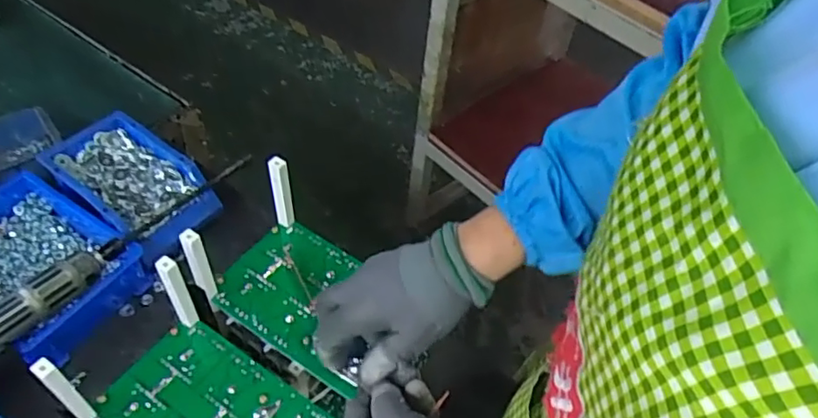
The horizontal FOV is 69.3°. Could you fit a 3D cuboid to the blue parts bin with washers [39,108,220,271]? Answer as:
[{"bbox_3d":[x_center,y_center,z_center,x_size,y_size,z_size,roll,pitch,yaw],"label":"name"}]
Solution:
[{"bbox_3d":[-0.328,-0.027,0.705,0.190,0.062,0.114,32,54,20],"label":"blue parts bin with washers"}]

